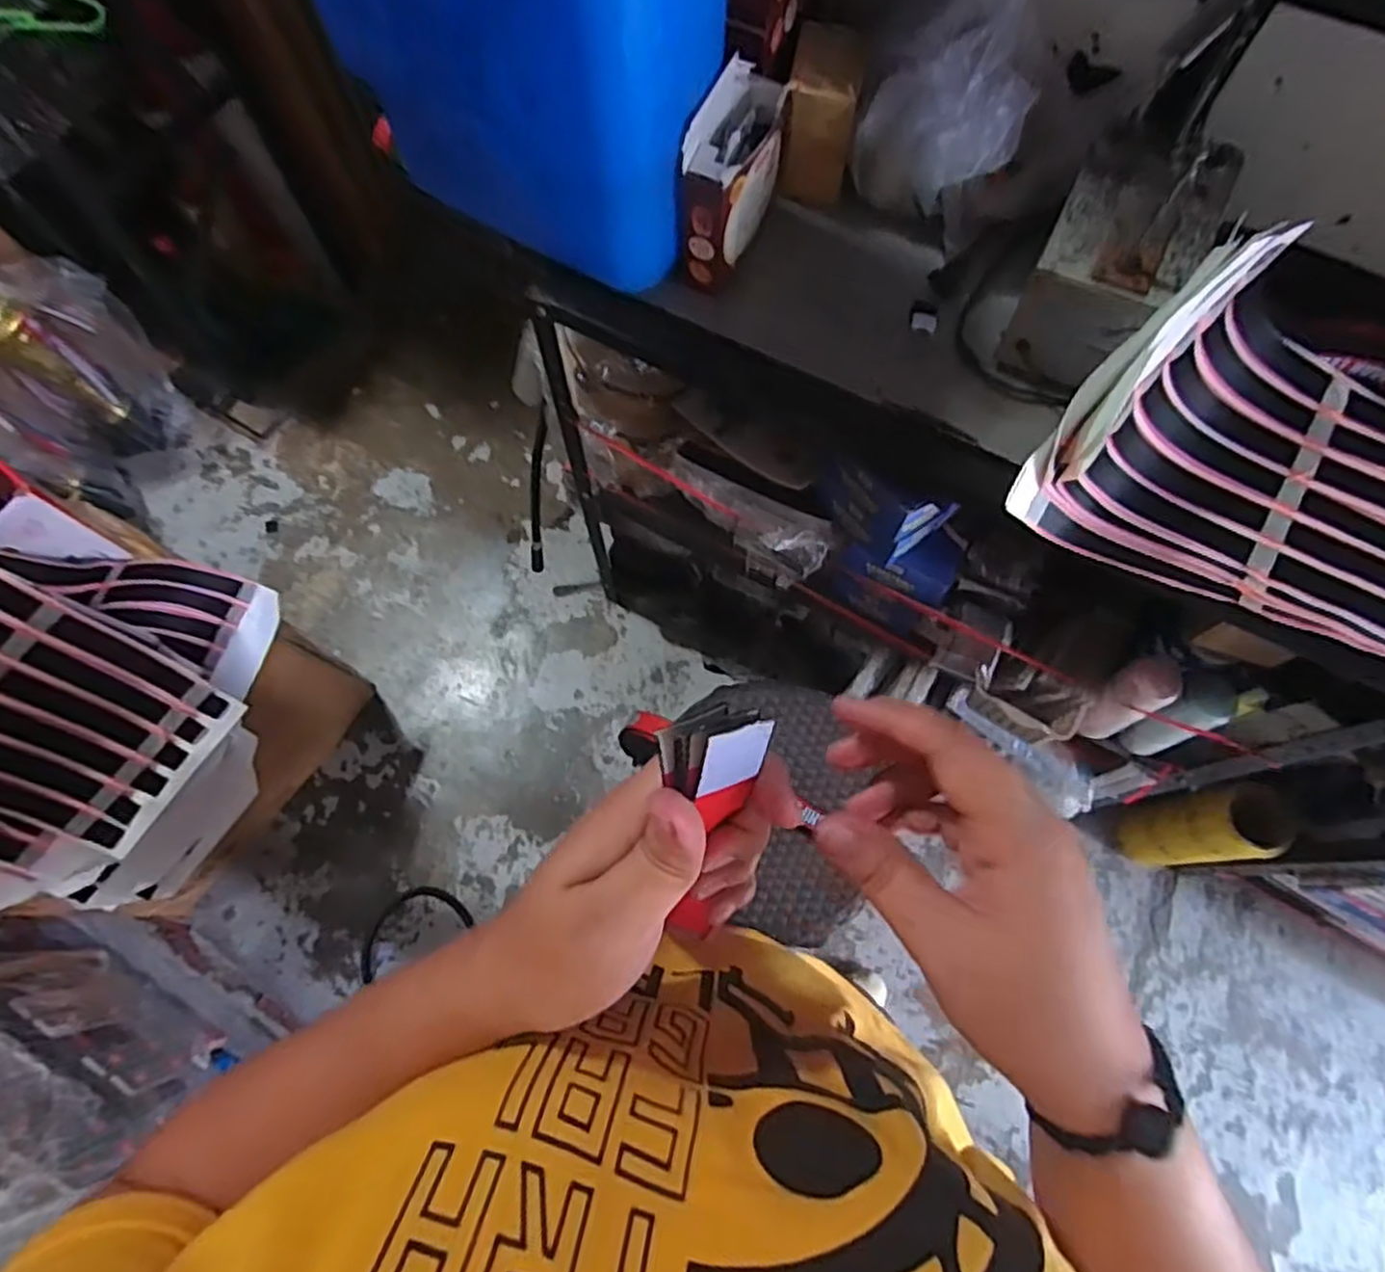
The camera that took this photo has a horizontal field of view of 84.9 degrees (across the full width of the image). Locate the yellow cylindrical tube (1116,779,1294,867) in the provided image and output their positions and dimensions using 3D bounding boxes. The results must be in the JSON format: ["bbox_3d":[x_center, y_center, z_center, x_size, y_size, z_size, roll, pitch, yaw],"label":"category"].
[{"bbox_3d":[0.774,0.296,1.161,0.122,0.295,0.103,-6,71,-1],"label":"yellow cylindrical tube"}]

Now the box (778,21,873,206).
[{"bbox_3d":[0.124,-0.487,0.730,0.068,0.121,0.101,11,72,4],"label":"box"}]

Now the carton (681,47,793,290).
[{"bbox_3d":[0.040,-0.411,0.695,0.053,0.169,0.139,22,73,8],"label":"carton"}]

